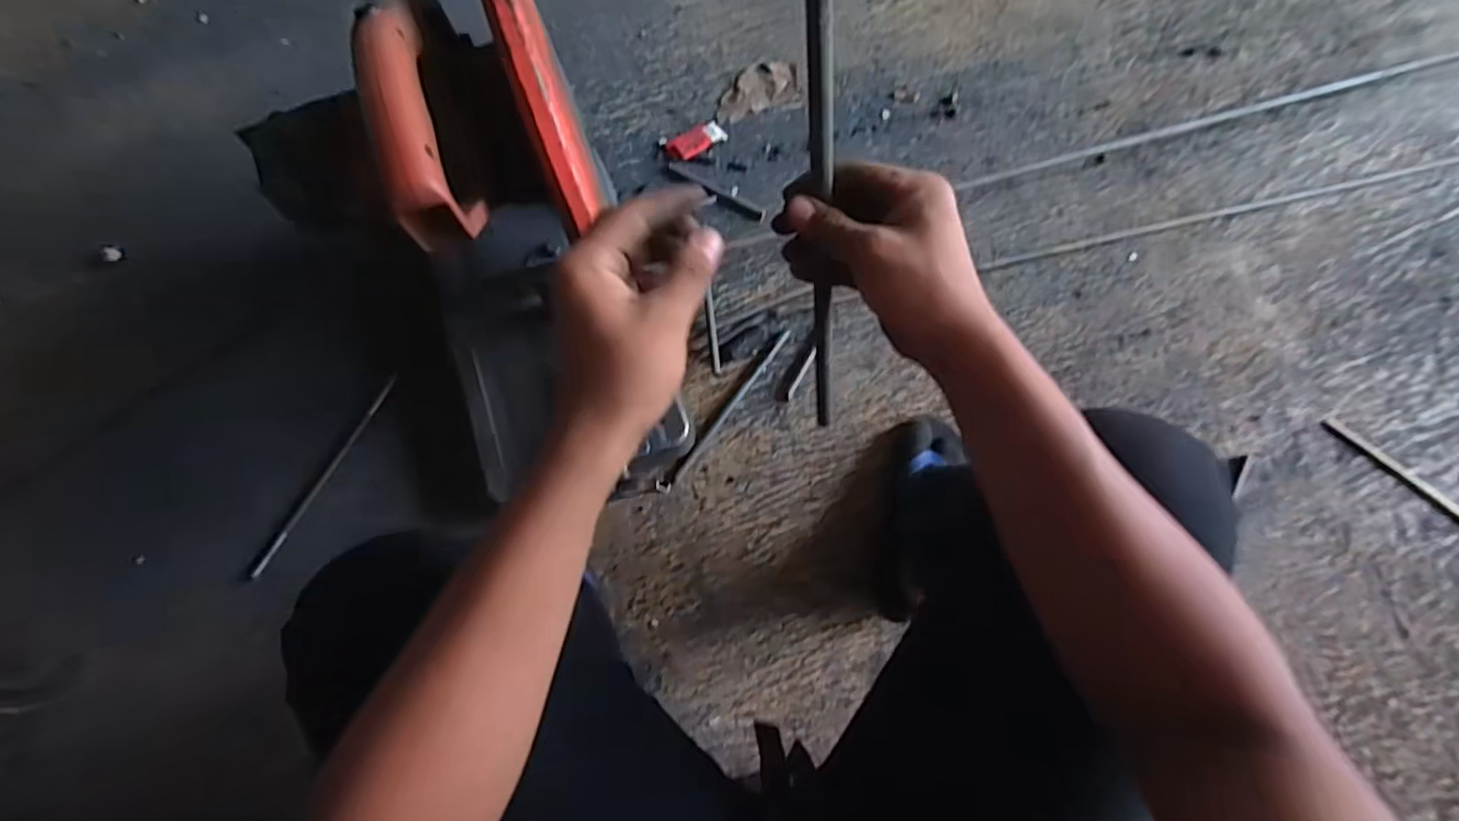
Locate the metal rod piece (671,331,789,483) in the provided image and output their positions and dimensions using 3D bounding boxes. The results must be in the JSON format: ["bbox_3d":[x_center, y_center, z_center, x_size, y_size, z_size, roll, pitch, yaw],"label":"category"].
[{"bbox_3d":[0.005,-0.008,0.861,0.011,0.004,0.254,36,79,7],"label":"metal rod piece"}]

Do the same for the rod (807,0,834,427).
[{"bbox_3d":[0.055,-0.087,0.379,0.012,0.288,0.013,-15,49,-4],"label":"rod"}]

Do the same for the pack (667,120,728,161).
[{"bbox_3d":[-0.048,-0.395,0.935,0.087,0.020,0.038,-29,79,-7],"label":"pack"}]

